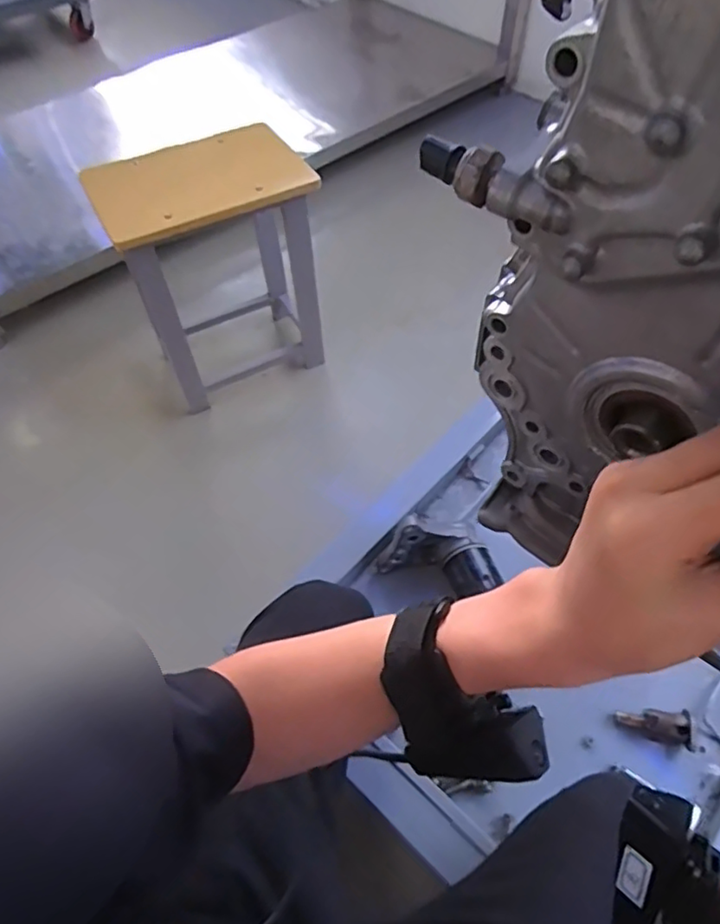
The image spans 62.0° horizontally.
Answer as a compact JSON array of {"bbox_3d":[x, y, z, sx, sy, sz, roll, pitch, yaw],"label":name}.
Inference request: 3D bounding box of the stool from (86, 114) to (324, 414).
[{"bbox_3d":[-0.263,-0.349,1.146,0.333,0.417,0.251,-22,57,-13],"label":"stool"}]

